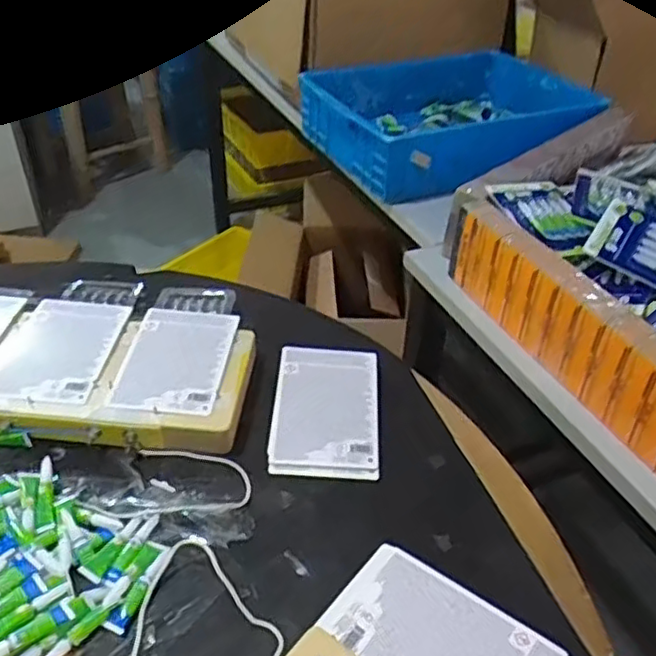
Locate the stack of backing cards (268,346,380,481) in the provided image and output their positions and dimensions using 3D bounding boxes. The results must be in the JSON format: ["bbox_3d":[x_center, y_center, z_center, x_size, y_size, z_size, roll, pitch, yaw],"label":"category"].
[{"bbox_3d":[-0.001,0.090,0.754,0.116,0.008,0.179,3,45,1],"label":"stack of backing cards"}]

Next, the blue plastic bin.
[{"bbox_3d":[0.251,-0.413,1.318,0.505,0.117,0.429,-20,43,-26],"label":"blue plastic bin"}]

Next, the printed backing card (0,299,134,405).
[{"bbox_3d":[-0.309,0.023,0.771,0.117,0.008,0.176,2,37,0],"label":"printed backing card"}]

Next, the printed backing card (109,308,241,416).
[{"bbox_3d":[-0.172,0.032,0.766,0.113,0.009,0.173,5,38,4],"label":"printed backing card"}]

